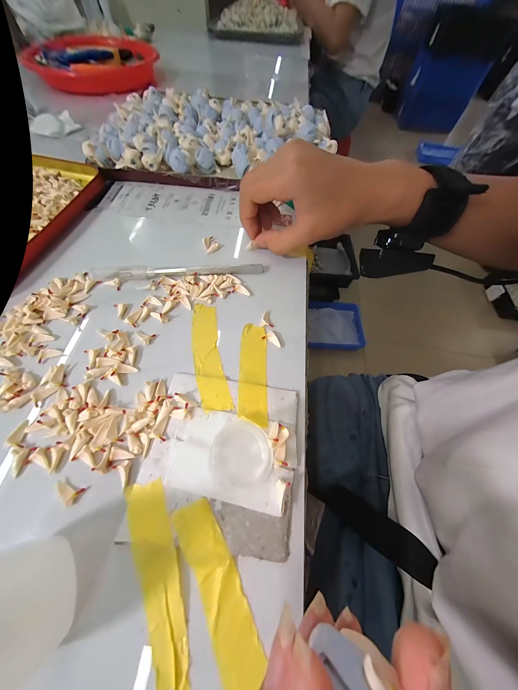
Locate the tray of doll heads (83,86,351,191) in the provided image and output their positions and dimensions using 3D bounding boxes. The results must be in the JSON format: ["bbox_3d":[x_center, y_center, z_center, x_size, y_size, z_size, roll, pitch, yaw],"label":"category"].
[{"bbox_3d":[-0.047,-0.289,0.302,0.296,0.032,0.204,2,62,-2],"label":"tray of doll heads"}]

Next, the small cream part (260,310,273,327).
[{"bbox_3d":[0.007,-0.022,0.188,0.010,0.007,0.015,7,62,1],"label":"small cream part"}]

